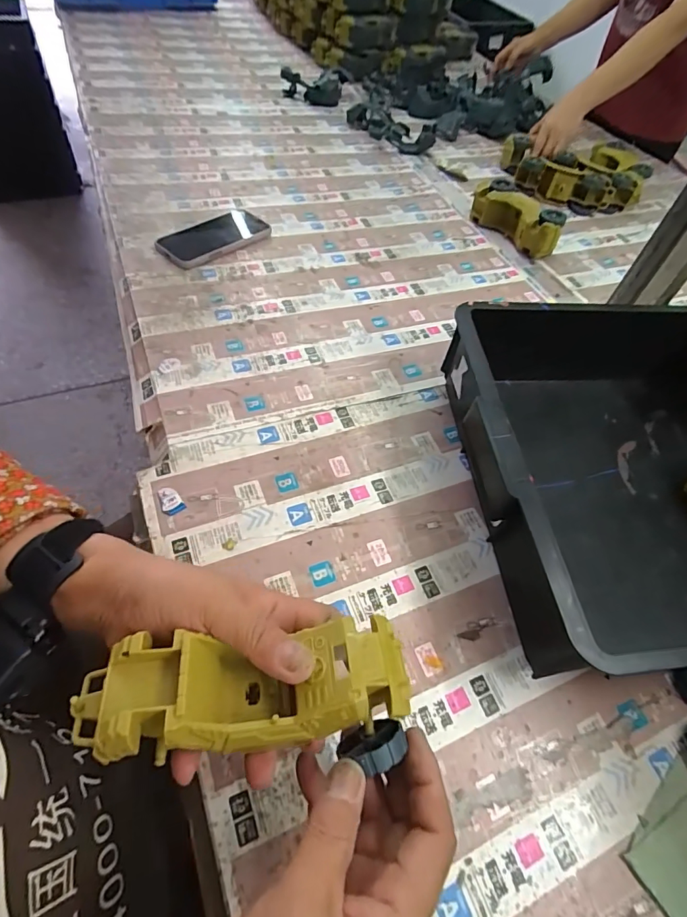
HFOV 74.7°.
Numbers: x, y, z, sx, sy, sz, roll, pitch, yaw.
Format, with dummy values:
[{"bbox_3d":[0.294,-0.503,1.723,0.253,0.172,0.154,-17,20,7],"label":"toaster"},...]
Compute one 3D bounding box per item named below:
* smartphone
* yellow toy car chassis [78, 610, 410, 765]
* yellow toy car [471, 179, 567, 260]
[{"bbox_3d":[-0.190,-0.329,0.660,0.092,0.013,0.167,37,57,19],"label":"smartphone"},{"bbox_3d":[-0.052,0.124,0.243,0.171,0.051,0.054,-2,55,-10],"label":"yellow toy car chassis"},{"bbox_3d":[0.282,-0.396,0.738,0.065,0.058,0.169,-26,64,-23],"label":"yellow toy car"}]

